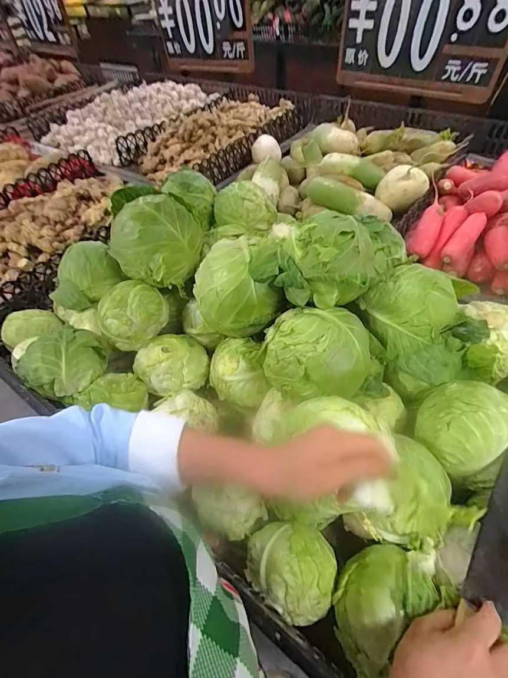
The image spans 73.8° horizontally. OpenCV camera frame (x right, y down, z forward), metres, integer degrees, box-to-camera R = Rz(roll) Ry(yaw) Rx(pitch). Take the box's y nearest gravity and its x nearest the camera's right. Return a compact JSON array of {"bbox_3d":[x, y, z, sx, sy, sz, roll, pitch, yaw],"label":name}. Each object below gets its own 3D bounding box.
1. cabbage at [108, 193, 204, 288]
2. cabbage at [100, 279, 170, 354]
[{"bbox_3d":[-0.196,-0.202,0.690,0.152,0.128,0.163,-2,50,3],"label":"cabbage"},{"bbox_3d":[-0.240,-0.051,0.682,0.106,0.091,0.126,21,55,21],"label":"cabbage"}]

